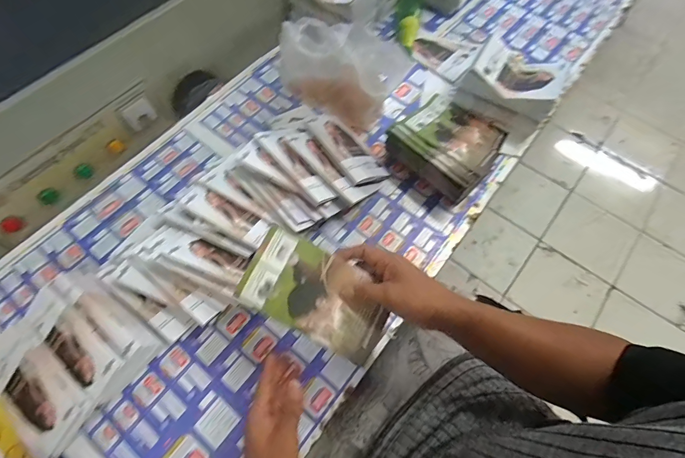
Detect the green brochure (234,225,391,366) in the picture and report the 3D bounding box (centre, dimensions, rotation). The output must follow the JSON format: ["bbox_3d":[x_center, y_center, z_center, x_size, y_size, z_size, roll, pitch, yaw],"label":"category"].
[{"bbox_3d":[-0.029,0.078,0.424,0.175,0.009,0.093,30,78,0],"label":"green brochure"}]

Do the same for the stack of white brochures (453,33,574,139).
[{"bbox_3d":[0.337,-0.279,0.727,0.177,0.119,0.120,37,69,14],"label":"stack of white brochures"}]

